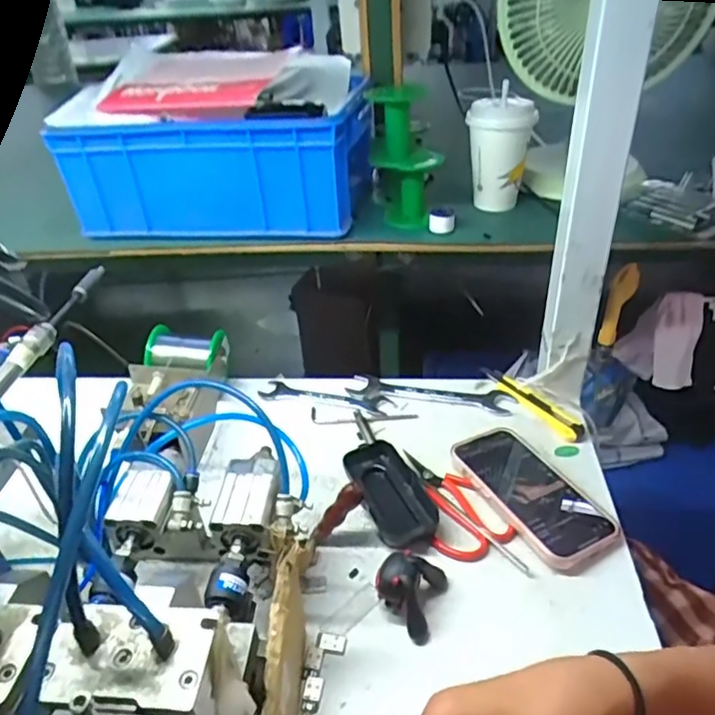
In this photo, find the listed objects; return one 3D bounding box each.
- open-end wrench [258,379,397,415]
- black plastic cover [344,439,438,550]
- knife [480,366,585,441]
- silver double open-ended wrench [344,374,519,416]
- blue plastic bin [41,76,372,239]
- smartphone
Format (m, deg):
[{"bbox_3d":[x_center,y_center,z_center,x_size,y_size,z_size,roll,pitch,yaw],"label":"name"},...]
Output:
[{"bbox_3d":[-0.035,0.044,0.667,0.149,0.005,0.032,8,37,16],"label":"open-end wrench"},{"bbox_3d":[0.030,0.122,0.538,0.056,0.024,0.112,-17,37,-18],"label":"black plastic cover"},{"bbox_3d":[0.186,0.044,0.640,0.026,0.009,0.132,-23,40,-25],"label":"knife"},{"bbox_3d":[0.079,0.041,0.658,0.179,0.009,0.036,6,37,14],"label":"silver double open-ended wrench"},{"bbox_3d":[-0.160,-0.243,0.724,0.327,0.124,0.194,4,36,11],"label":"blue plastic bin"},{"bbox_3d":[0.153,0.118,0.536,0.079,0.018,0.156,-21,39,-22],"label":"smartphone"}]

